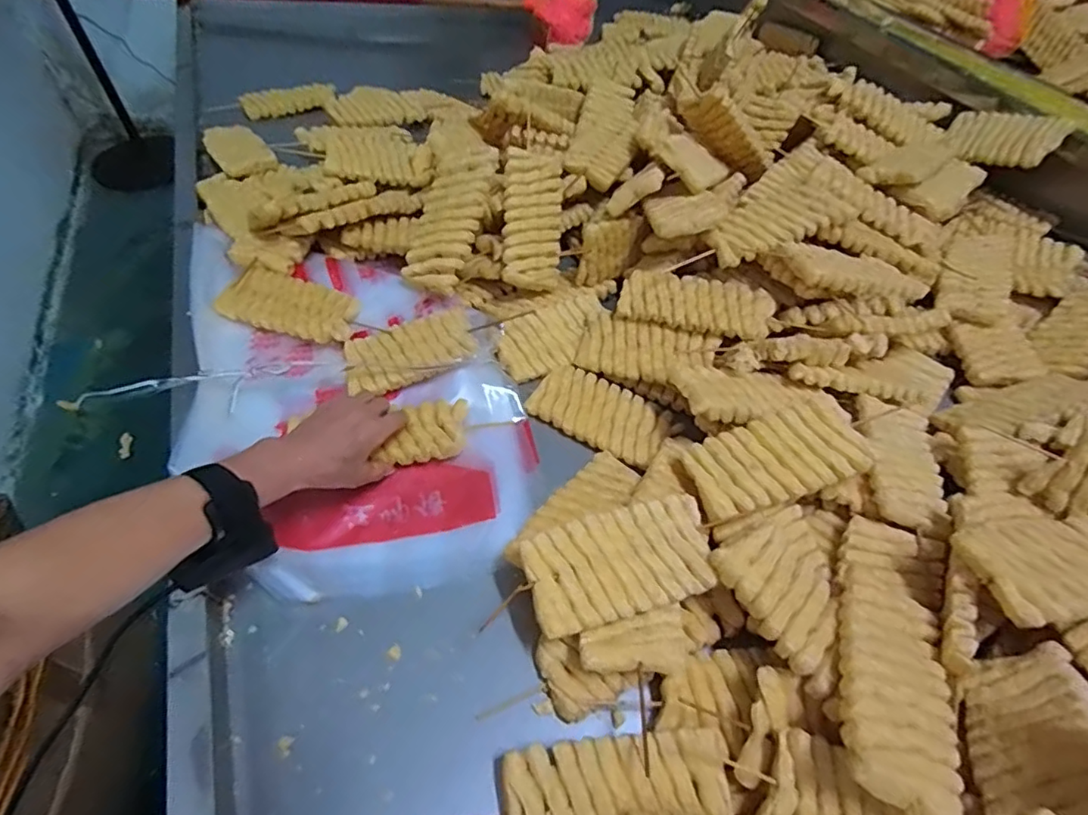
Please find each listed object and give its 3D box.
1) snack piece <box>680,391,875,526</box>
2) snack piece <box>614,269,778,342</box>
[{"bbox_3d":[0.203,0.044,0.504,0.147,0.013,0.077,-22,63,1],"label":"snack piece"},{"bbox_3d":[0.168,-0.118,0.634,0.166,0.011,0.077,17,61,23],"label":"snack piece"}]

